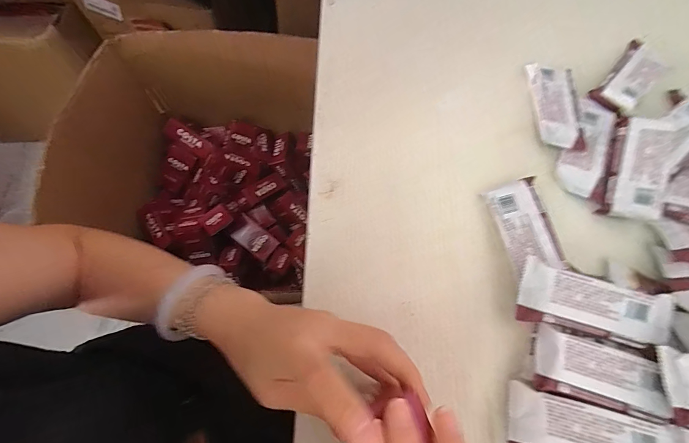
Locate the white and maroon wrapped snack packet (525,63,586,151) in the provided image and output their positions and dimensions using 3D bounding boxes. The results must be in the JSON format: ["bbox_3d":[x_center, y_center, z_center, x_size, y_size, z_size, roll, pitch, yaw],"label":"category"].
[{"bbox_3d":[0.222,-0.125,0.376,0.047,0.020,0.106,4,71,2],"label":"white and maroon wrapped snack packet"}]

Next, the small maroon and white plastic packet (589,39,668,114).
[{"bbox_3d":[0.320,-0.163,0.393,0.111,0.012,0.046,-42,75,-13],"label":"small maroon and white plastic packet"}]

